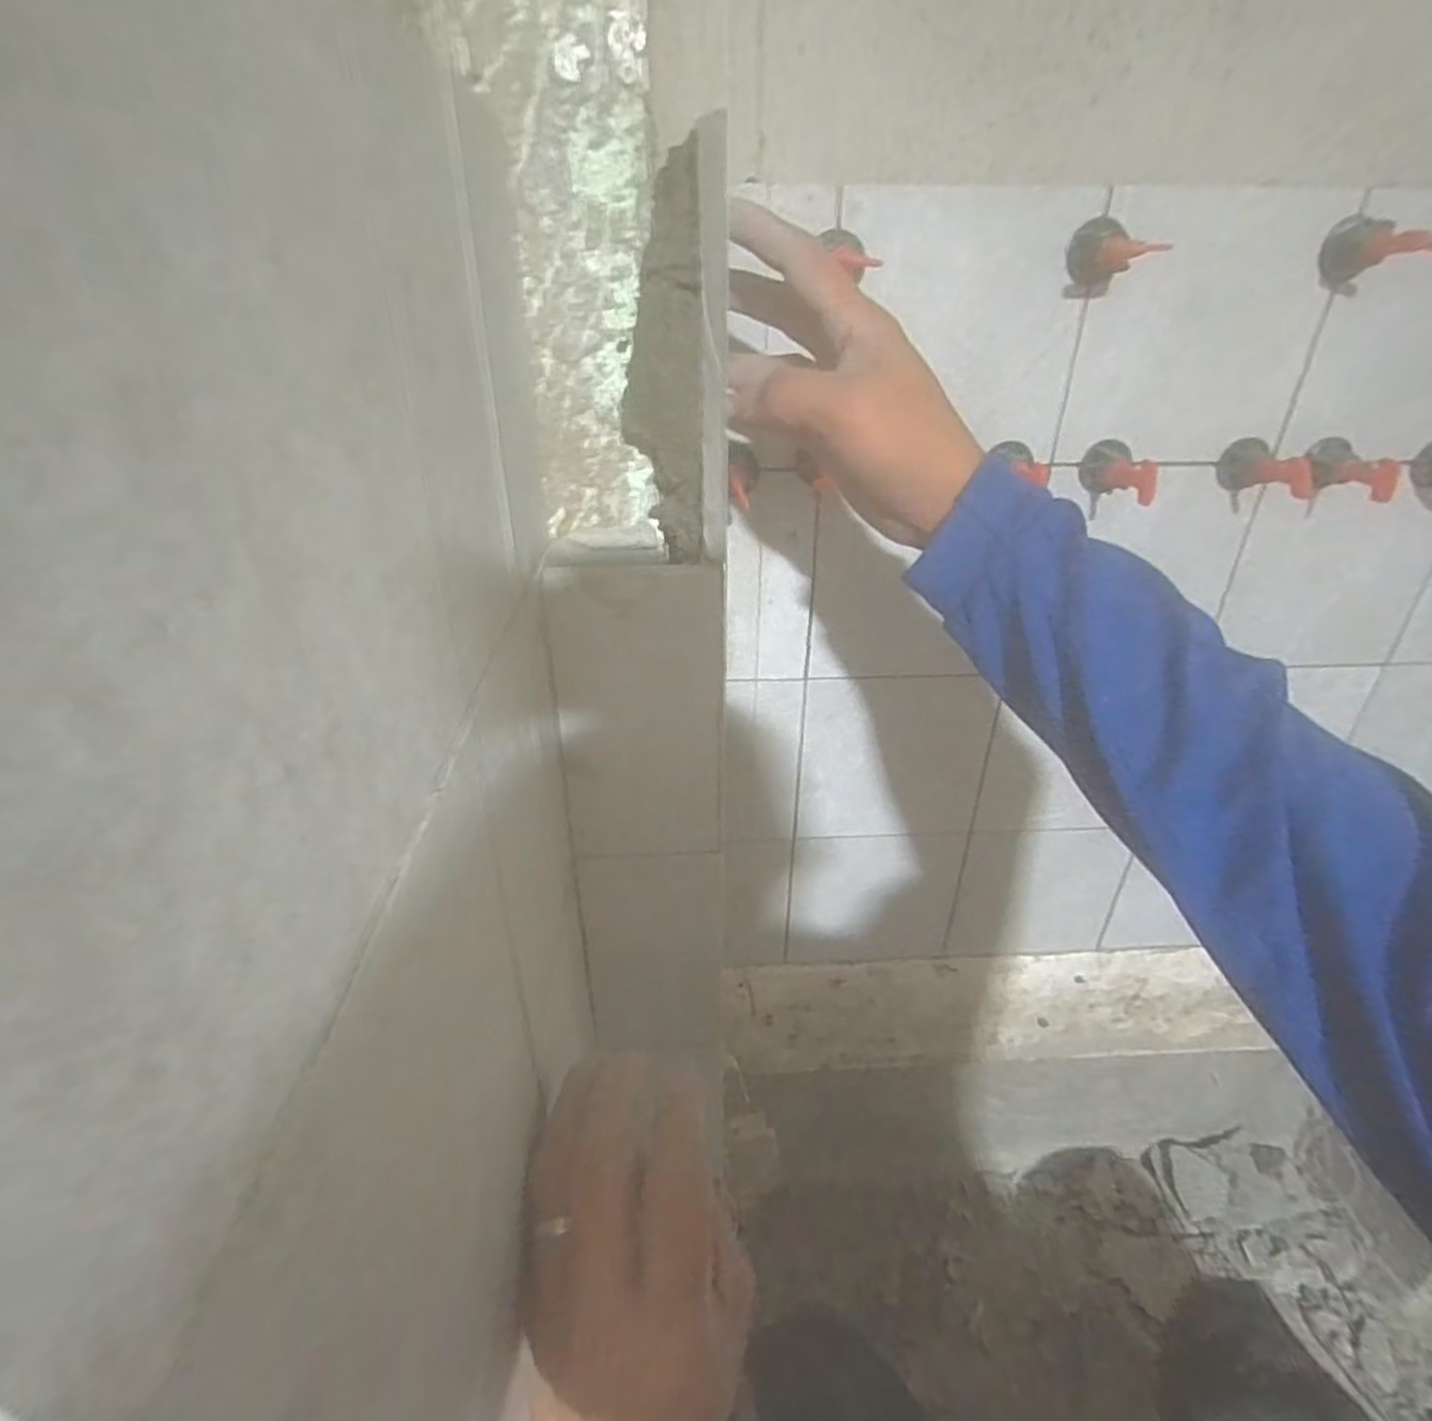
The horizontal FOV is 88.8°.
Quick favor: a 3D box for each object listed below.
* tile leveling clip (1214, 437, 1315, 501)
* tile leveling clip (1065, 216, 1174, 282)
[{"bbox_3d":[0.340,-0.148,0.455,0.025,0.029,0.061,1,30,3],"label":"tile leveling clip"},{"bbox_3d":[0.216,-0.249,0.393,0.027,0.028,0.054,-4,30,-6],"label":"tile leveling clip"}]

